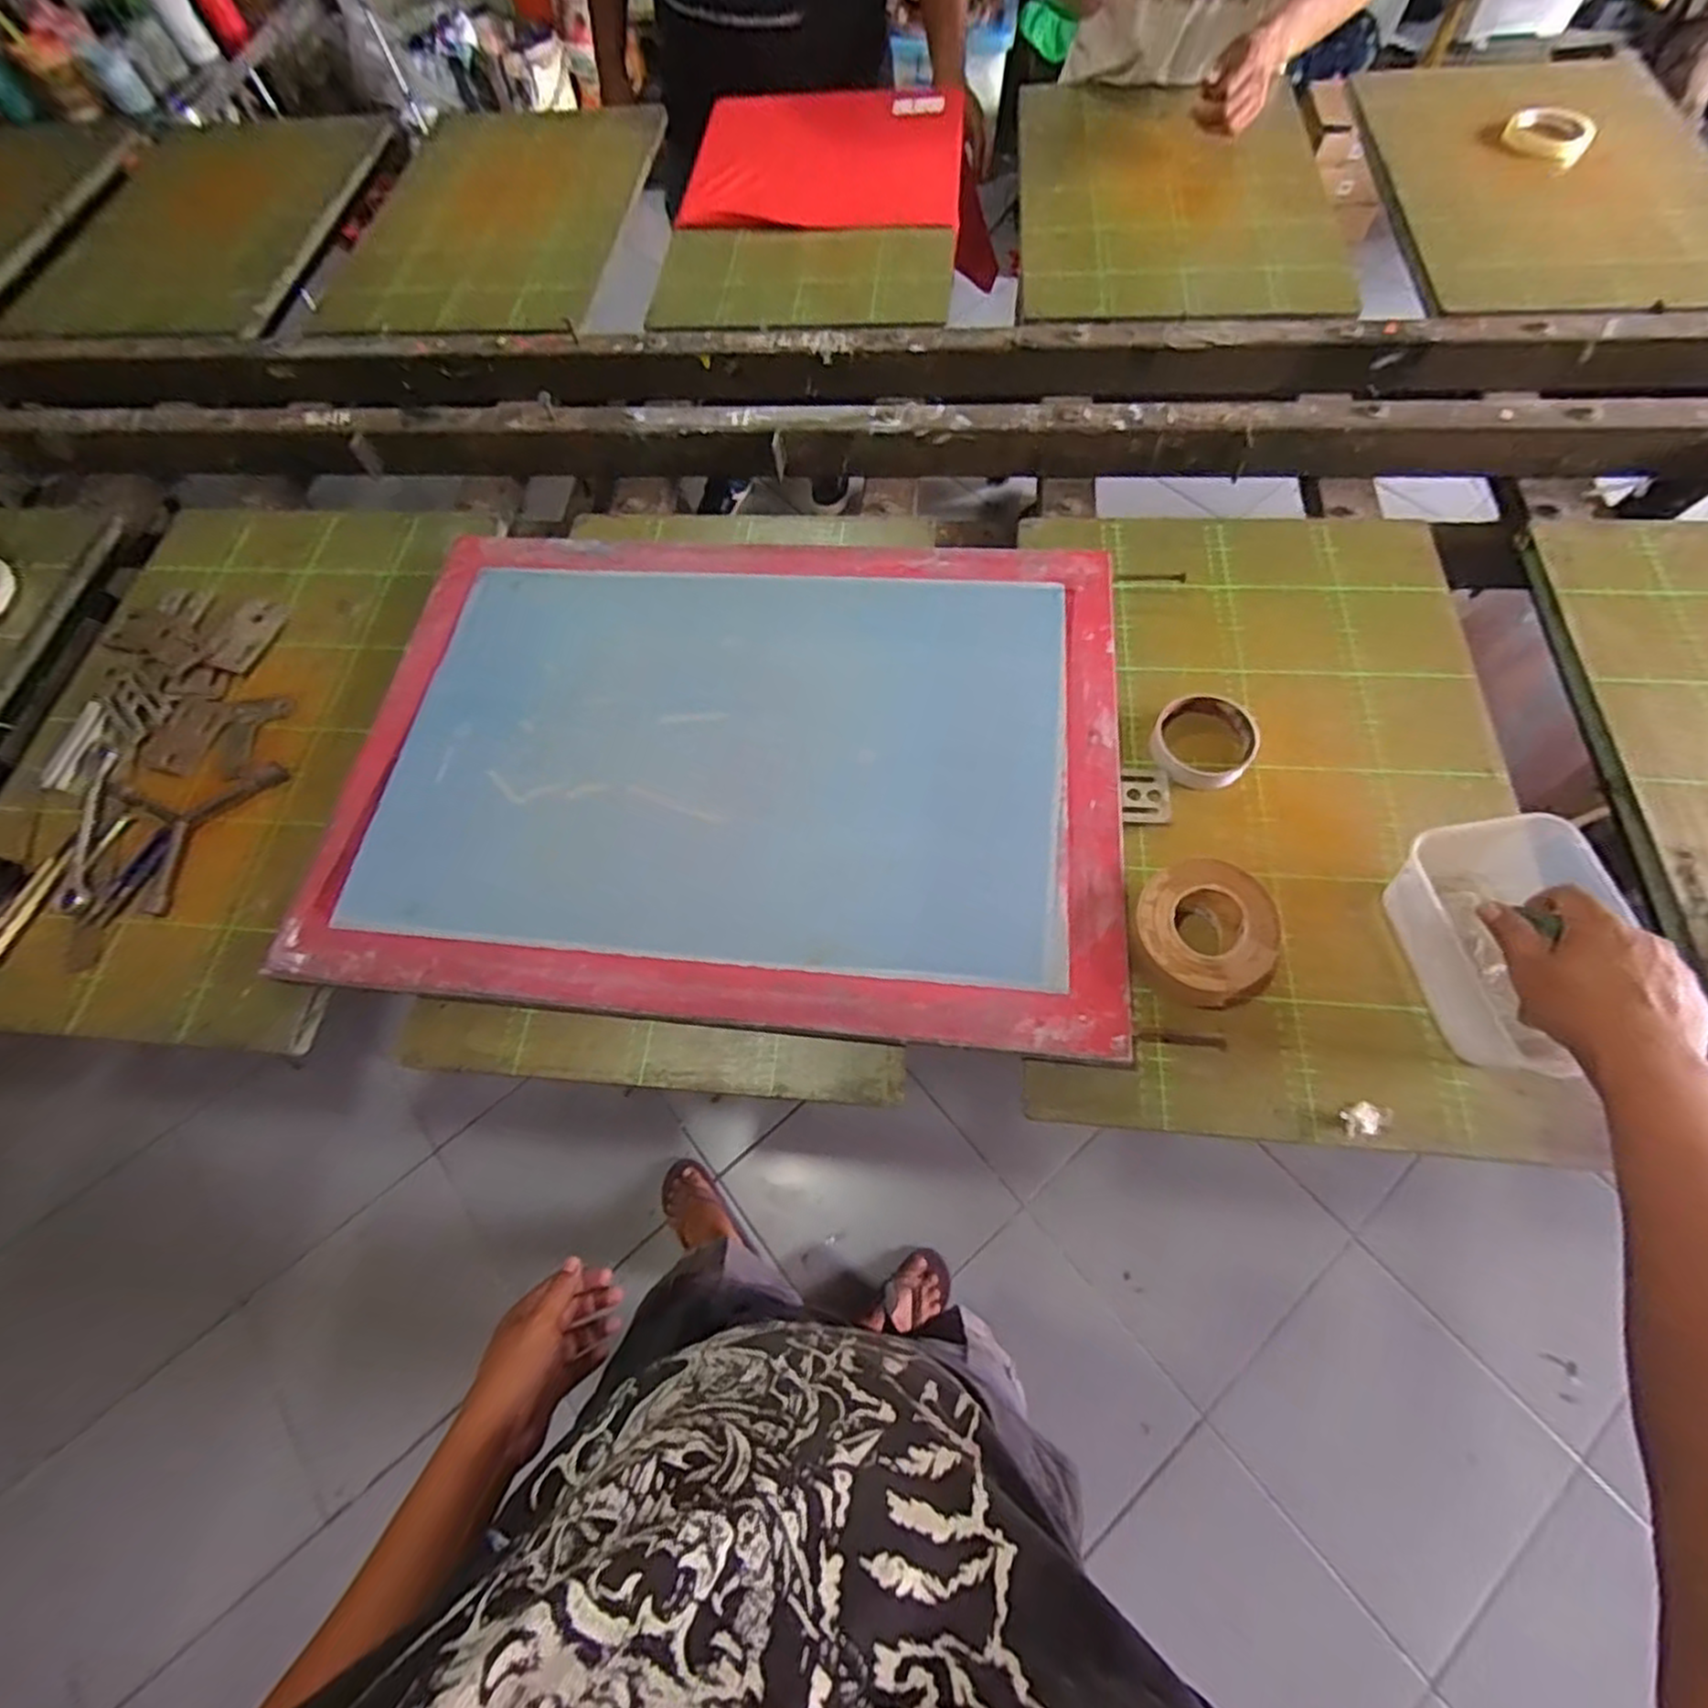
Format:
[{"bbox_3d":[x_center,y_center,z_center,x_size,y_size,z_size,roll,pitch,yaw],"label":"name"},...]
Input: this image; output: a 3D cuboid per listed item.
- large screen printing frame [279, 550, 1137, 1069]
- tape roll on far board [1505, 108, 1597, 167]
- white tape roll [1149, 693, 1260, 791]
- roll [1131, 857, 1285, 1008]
[{"bbox_3d":[-0.109,-0.090,0.647,0.672,0.037,0.478,4,66,6],"label":"large screen printing frame"},{"bbox_3d":[0.935,-0.970,0.972,0.102,0.020,0.088,24,70,15],"label":"tape roll on far board"},{"bbox_3d":[0.306,-0.099,0.632,0.084,0.023,0.082,-2,66,4],"label":"white tape roll"},{"bbox_3d":[0.262,0.062,0.548,0.101,0.053,0.103,-2,66,4],"label":"roll"}]

